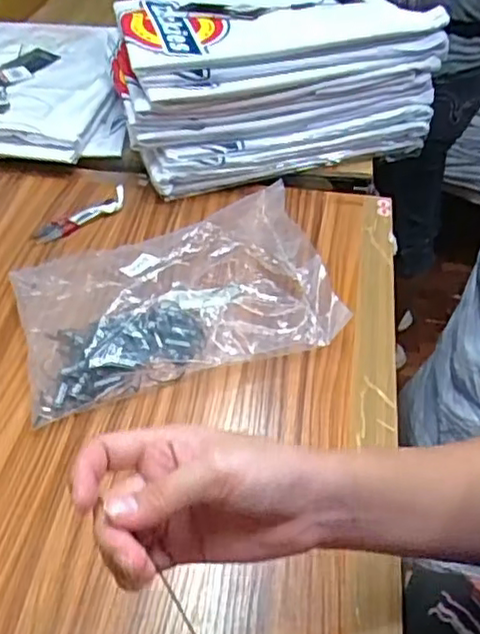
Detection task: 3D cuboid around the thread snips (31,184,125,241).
[{"bbox_3d":[-0.172,-0.116,0.725,0.036,0.010,0.126,34,52,30],"label":"thread snips"}]

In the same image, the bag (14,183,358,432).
[{"bbox_3d":[-0.060,-0.022,0.590,0.264,0.065,0.173,-14,45,-15],"label":"bag"}]

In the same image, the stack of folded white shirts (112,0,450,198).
[{"bbox_3d":[0.033,-0.303,0.822,0.353,0.156,0.268,-9,44,-10],"label":"stack of folded white shirts"}]

